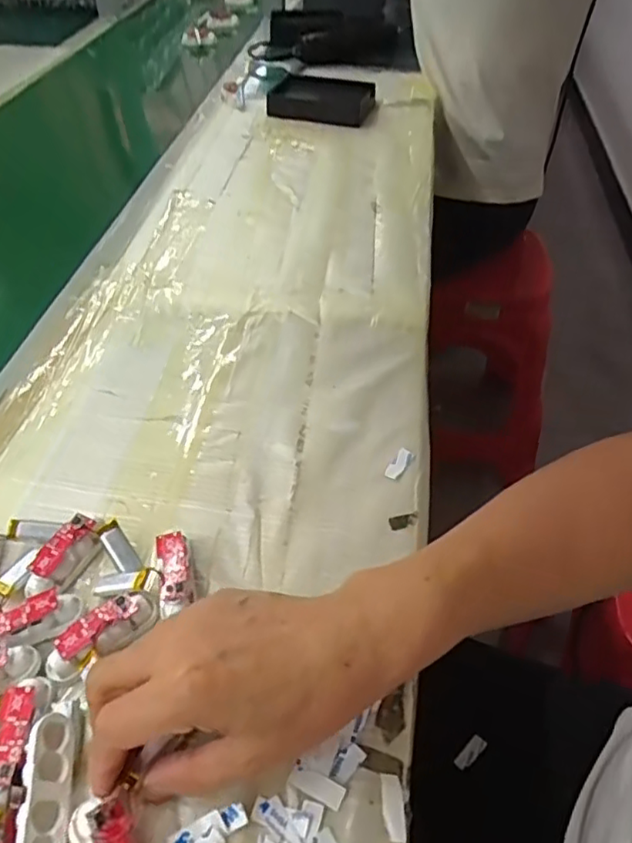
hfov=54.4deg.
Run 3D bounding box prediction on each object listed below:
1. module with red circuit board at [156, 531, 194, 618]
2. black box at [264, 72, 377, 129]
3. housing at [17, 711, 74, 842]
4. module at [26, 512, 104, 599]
[{"bbox_3d":[-0.083,0.089,0.363,0.018,0.020,0.049,-10,47,-8],"label":"module with red circuit board"},{"bbox_3d":[0.012,-0.490,0.925,0.148,0.027,0.135,12,46,10],"label":"black box"},{"bbox_3d":[-0.124,0.169,0.279,0.020,0.015,0.063,28,40,-39],"label":"housing"},{"bbox_3d":[-0.152,0.081,0.369,0.022,0.018,0.052,20,50,19],"label":"module"}]

